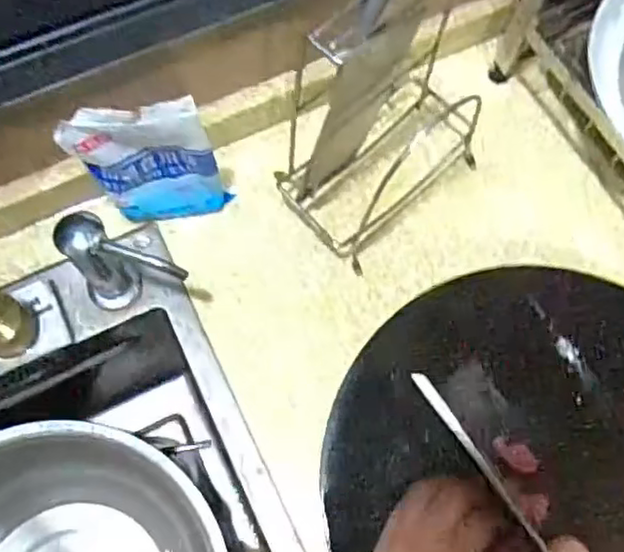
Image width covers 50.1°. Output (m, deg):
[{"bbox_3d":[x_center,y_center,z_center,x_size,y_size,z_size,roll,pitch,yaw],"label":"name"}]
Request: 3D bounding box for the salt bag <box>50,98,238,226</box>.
[{"bbox_3d":[-0.132,-0.087,0.540,0.109,0.147,0.024,-5,70,-4],"label":"salt bag"}]

